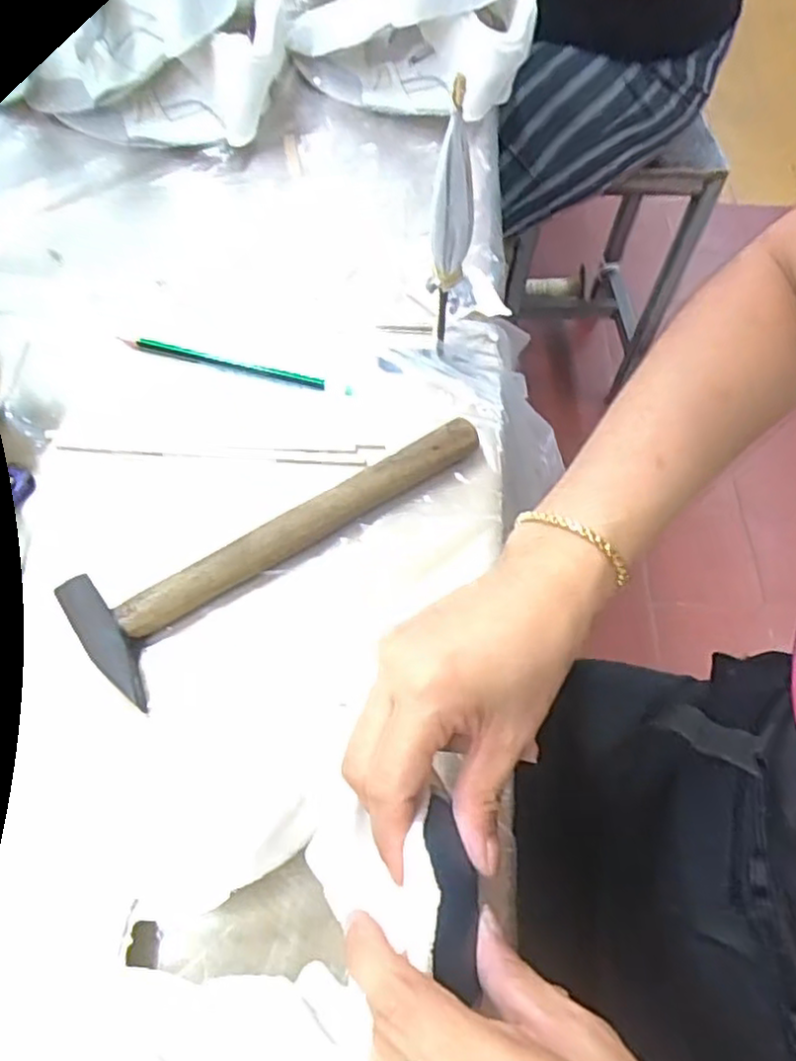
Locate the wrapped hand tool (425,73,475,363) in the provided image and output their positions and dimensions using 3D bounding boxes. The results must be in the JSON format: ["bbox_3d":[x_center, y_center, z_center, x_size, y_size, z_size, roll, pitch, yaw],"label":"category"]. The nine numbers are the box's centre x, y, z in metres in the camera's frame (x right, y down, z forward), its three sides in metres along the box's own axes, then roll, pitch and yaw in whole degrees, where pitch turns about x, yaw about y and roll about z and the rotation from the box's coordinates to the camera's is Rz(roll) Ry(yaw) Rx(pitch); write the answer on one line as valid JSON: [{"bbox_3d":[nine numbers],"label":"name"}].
[{"bbox_3d":[0.030,-0.162,0.406,0.021,0.176,0.011,3,58,0],"label":"wrapped hand tool"}]

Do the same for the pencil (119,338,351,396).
[{"bbox_3d":[-0.110,-0.112,0.479,0.164,0.009,0.012,15,59,7],"label":"pencil"}]

